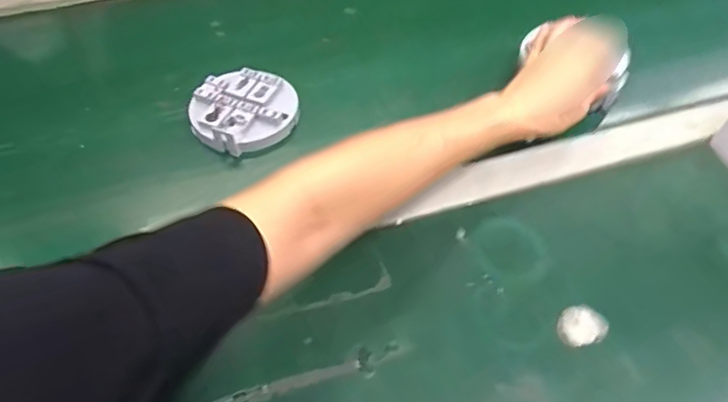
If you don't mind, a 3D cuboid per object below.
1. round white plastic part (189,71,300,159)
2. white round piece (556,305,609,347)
[{"bbox_3d":[-0.116,-0.088,0.506,0.099,0.027,0.090,1,53,-1],"label":"round white plastic part"},{"bbox_3d":[0.158,0.089,0.376,0.039,0.006,0.029,-12,54,-10],"label":"white round piece"}]

